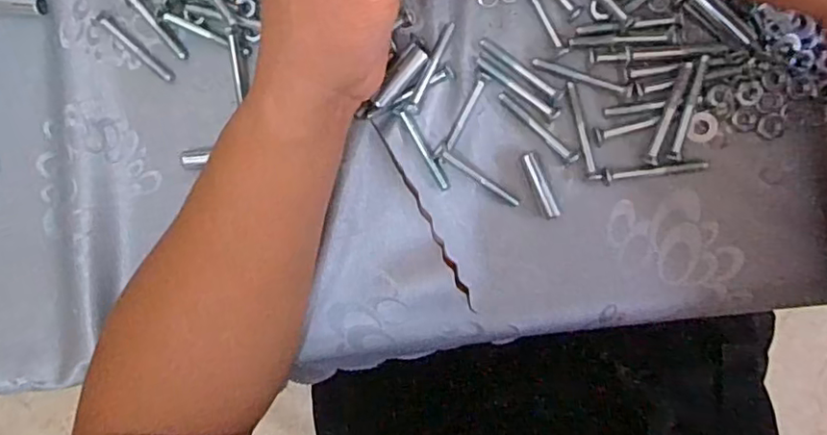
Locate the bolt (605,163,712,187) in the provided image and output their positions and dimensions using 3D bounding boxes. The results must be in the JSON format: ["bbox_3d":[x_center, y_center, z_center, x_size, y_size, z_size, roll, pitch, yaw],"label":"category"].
[{"bbox_3d":[0.133,-0.026,0.340,0.056,0.007,0.008,-7,95,7],"label":"bolt"}]

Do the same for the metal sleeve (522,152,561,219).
[{"bbox_3d":[0.072,-0.018,0.345,0.009,0.008,0.039,-21,94,8],"label":"metal sleeve"}]

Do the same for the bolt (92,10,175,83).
[{"bbox_3d":[-0.165,-0.102,0.363,0.058,0.004,0.010,39,98,1],"label":"bolt"}]

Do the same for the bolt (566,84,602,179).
[{"bbox_3d":[0.094,-0.048,0.341,0.007,0.004,0.055,-17,94,7],"label":"bolt"}]

